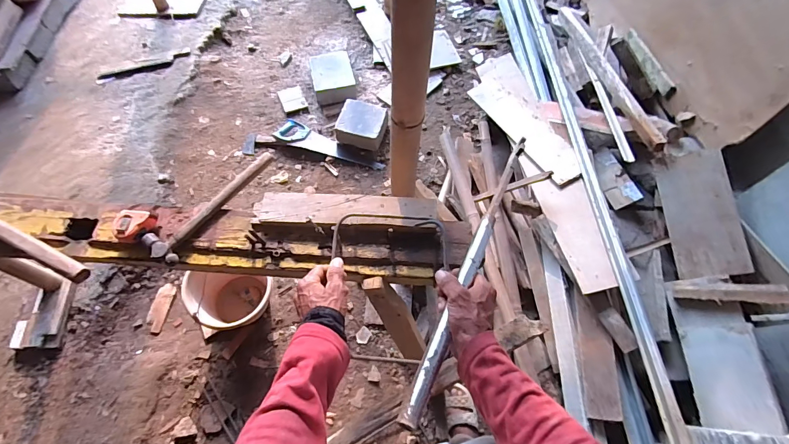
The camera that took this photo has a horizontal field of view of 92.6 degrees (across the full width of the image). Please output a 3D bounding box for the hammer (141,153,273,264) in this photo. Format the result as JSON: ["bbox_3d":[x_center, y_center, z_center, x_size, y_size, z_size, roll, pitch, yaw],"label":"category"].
[{"bbox_3d":[-0.343,-0.044,0.703,0.069,0.022,0.265,32,68,16],"label":"hammer"}]

